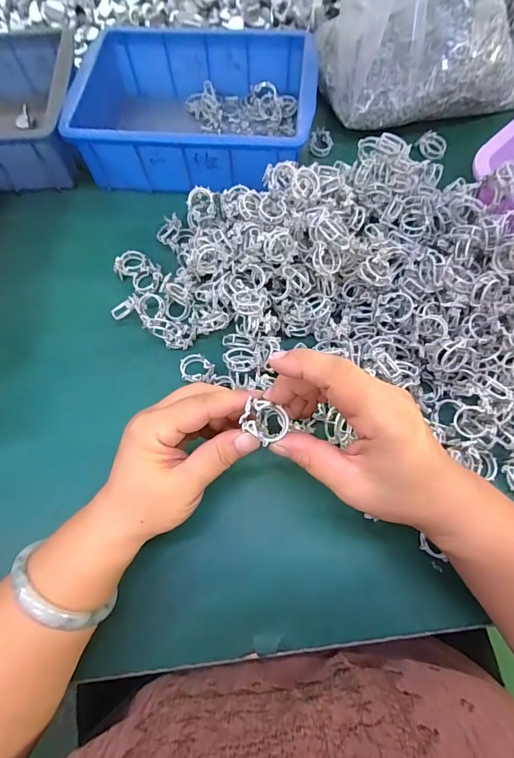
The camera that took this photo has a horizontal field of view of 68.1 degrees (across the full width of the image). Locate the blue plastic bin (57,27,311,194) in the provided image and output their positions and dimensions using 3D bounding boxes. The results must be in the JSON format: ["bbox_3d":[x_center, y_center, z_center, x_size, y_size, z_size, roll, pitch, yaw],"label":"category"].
[{"bbox_3d":[-0.063,-0.294,0.421,0.245,0.067,0.176,5,69,4],"label":"blue plastic bin"}]

